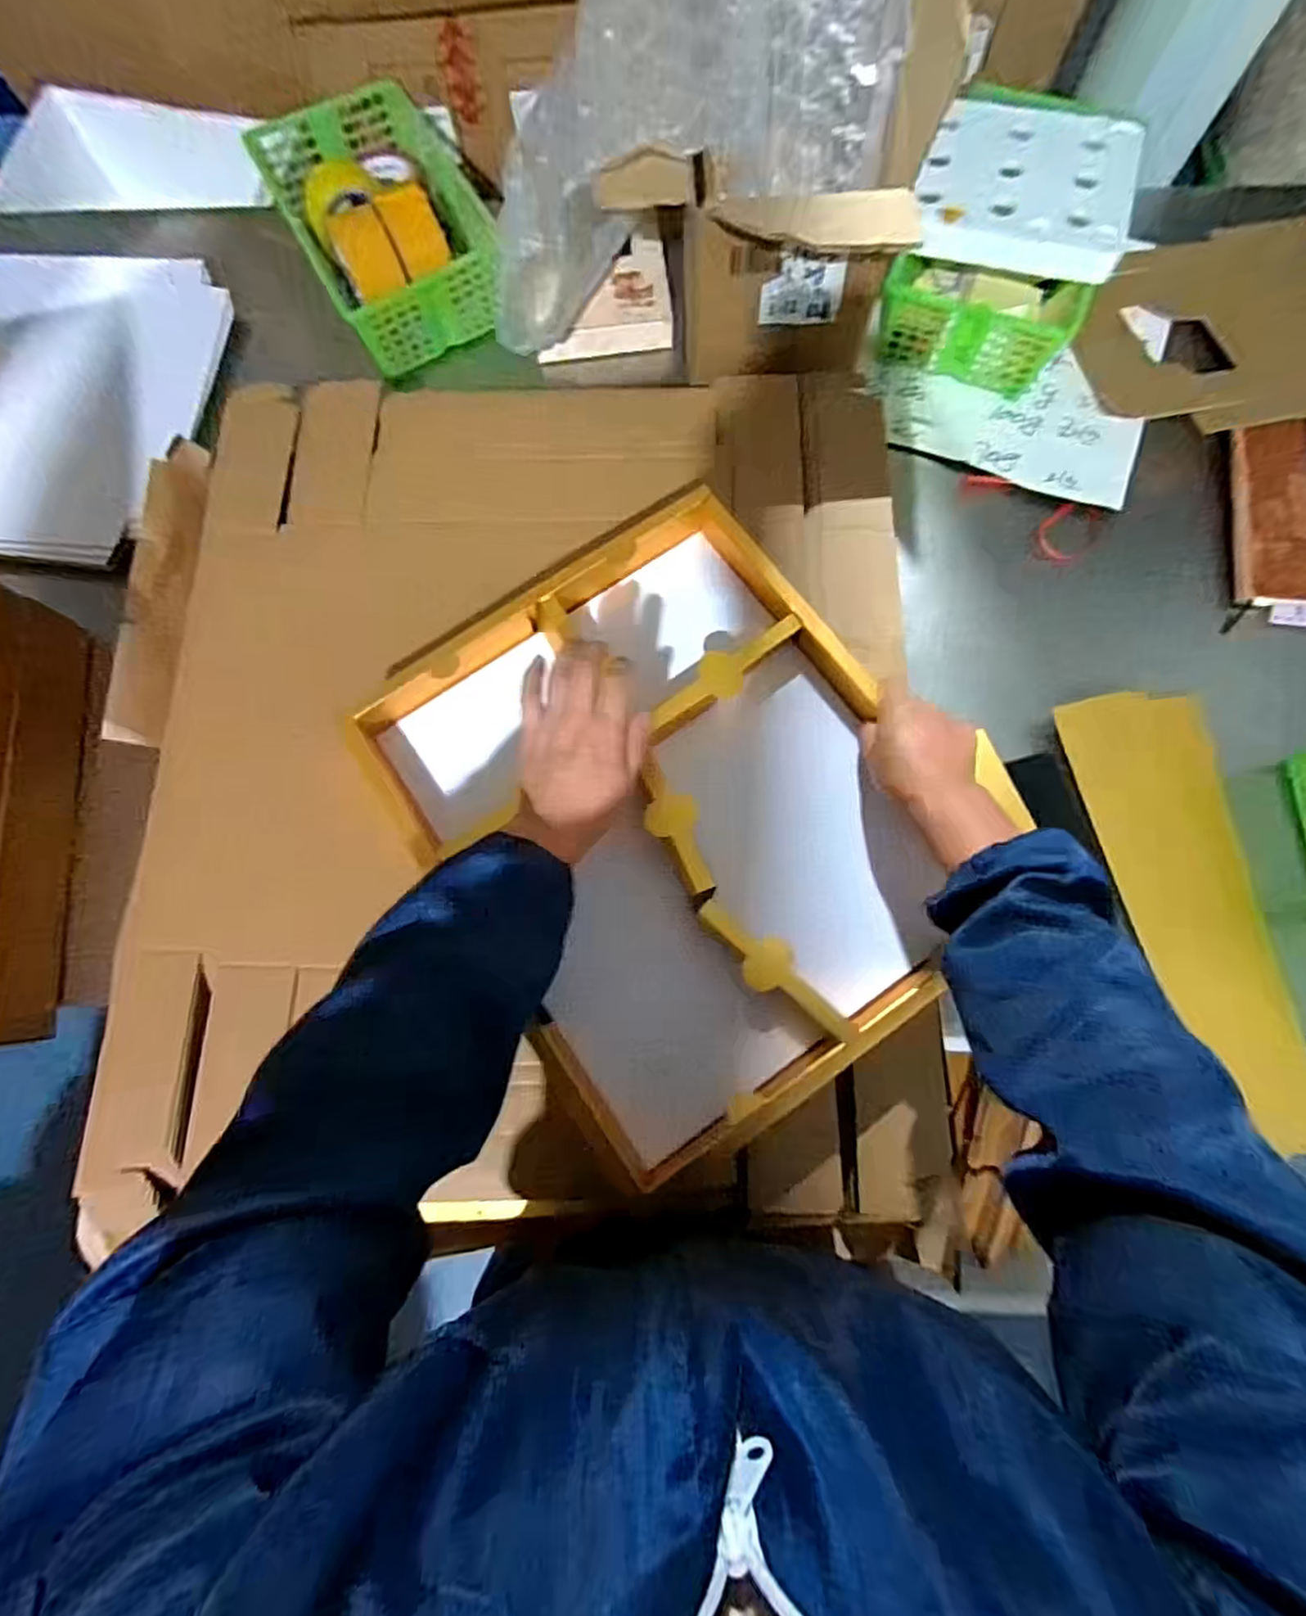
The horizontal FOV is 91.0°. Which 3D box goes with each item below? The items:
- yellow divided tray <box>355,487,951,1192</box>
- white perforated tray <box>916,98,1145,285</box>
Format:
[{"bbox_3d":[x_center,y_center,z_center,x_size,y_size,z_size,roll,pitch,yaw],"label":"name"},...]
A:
[{"bbox_3d":[0.020,0.002,0.532,0.378,0.077,0.441,-35,79,-6],"label":"yellow divided tray"},{"bbox_3d":[0.407,-0.681,0.700,0.217,0.043,0.188,16,78,4],"label":"white perforated tray"}]

